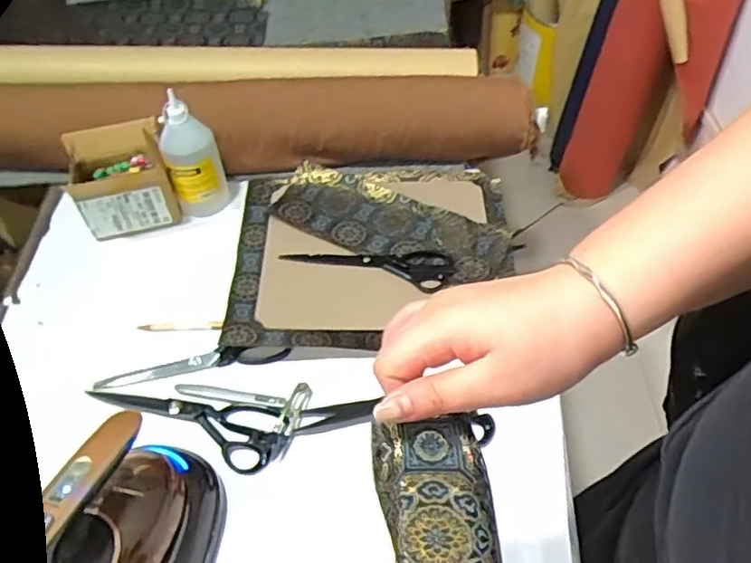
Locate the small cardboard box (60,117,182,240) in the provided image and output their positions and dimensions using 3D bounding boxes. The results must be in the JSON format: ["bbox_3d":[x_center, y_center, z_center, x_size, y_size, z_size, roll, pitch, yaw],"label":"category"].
[{"bbox_3d":[-0.362,-0.139,0.881,0.132,0.125,0.092,-16,54,-14],"label":"small cardboard box"}]

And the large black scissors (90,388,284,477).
[{"bbox_3d":[-0.216,0.151,0.724,0.231,0.018,0.081,20,54,14],"label":"large black scissors"}]

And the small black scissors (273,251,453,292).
[{"bbox_3d":[-0.009,-0.035,0.867,0.235,0.011,0.073,12,52,8],"label":"small black scissors"}]

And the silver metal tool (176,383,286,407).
[{"bbox_3d":[-0.176,0.138,0.739,0.133,0.006,0.018,8,52,5],"label":"silver metal tool"}]

